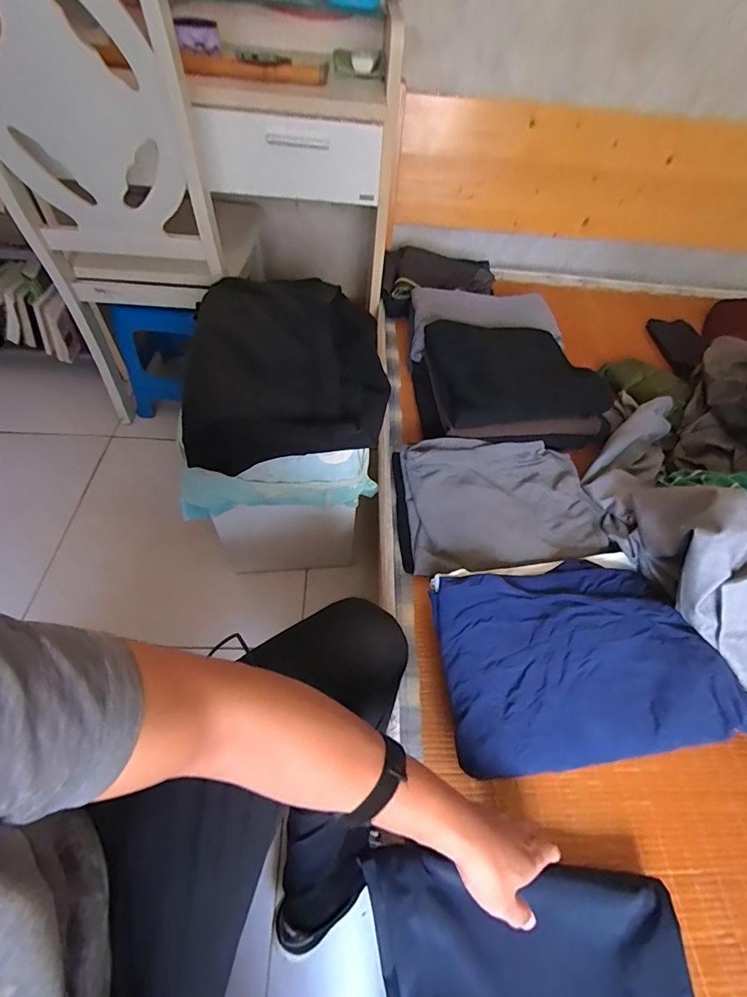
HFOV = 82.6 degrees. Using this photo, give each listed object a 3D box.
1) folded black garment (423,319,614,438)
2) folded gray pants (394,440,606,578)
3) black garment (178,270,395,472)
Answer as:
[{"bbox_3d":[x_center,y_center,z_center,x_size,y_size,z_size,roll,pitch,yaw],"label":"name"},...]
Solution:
[{"bbox_3d":[0.291,-0.242,0.877,0.329,0.118,0.256,-5,55,-8],"label":"folded black garment"},{"bbox_3d":[0.228,0.007,0.755,0.363,0.057,0.259,-4,55,-8],"label":"folded gray pants"},{"bbox_3d":[-0.158,-0.266,0.764,0.328,0.113,0.447,-6,55,-10],"label":"black garment"}]

